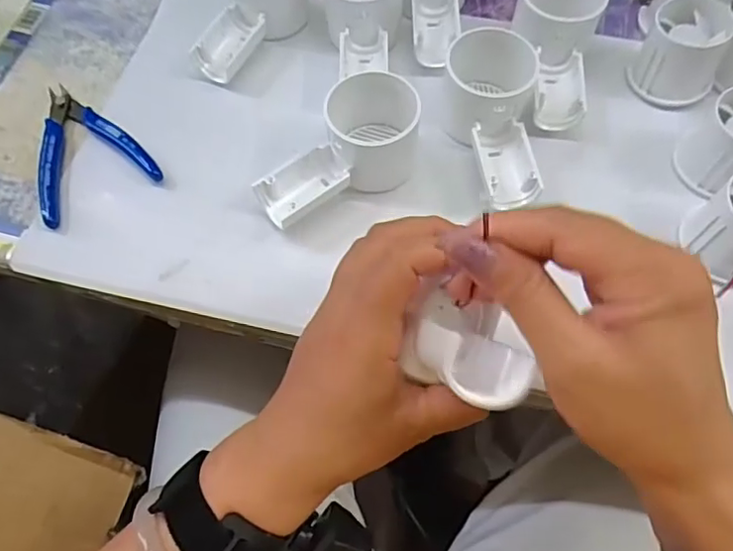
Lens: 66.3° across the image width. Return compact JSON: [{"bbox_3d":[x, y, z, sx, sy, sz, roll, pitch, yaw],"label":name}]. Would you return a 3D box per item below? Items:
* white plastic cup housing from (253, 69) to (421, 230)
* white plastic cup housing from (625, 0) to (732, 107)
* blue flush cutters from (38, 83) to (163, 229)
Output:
[{"bbox_3d":[-0.017,-0.082,0.363,0.119,0.049,0.058,-28,67,-12],"label":"white plastic cup housing"},{"bbox_3d":[0.225,-0.157,0.401,0.056,0.054,0.056,0,64,1],"label":"white plastic cup housing"},{"bbox_3d":[-0.206,-0.096,0.398,0.078,0.011,0.121,-29,67,-13],"label":"blue flush cutters"}]

